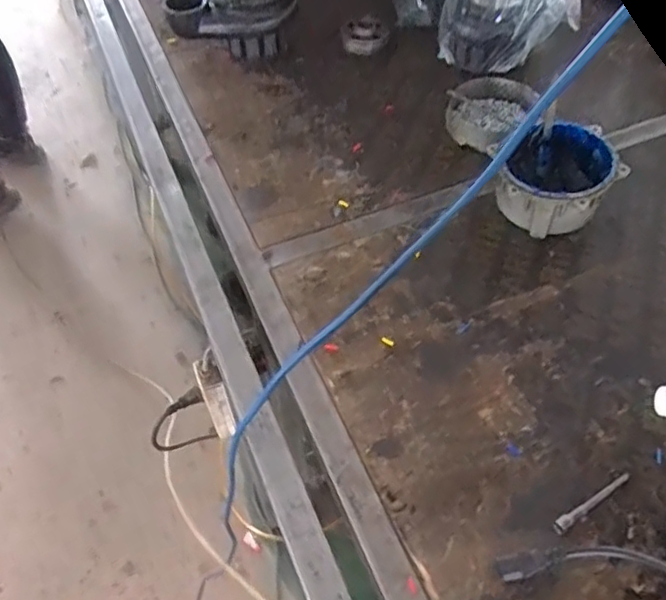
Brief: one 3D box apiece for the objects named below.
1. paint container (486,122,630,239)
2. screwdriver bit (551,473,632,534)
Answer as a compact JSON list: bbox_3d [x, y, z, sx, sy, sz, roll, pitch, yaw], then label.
[{"bbox_3d":[0.294,-0.160,0.828,0.161,0.083,0.142,-35,60,-21],"label":"paint container"},{"bbox_3d":[0.255,0.197,0.602,0.102,0.009,0.012,-29,58,-18],"label":"screwdriver bit"}]

